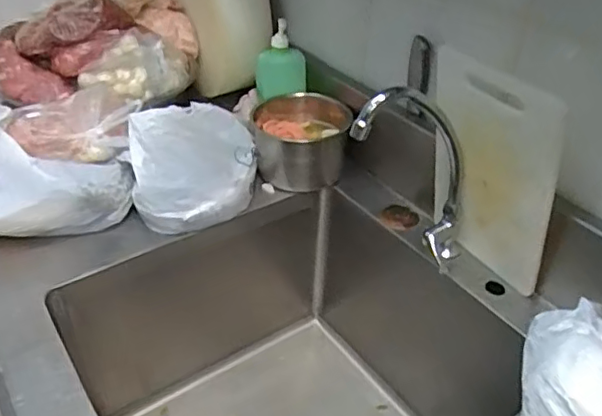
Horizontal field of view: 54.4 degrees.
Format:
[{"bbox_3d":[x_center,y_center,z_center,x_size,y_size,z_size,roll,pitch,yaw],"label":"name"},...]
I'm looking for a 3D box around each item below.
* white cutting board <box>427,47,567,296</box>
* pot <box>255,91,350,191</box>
[{"bbox_3d":[0.252,-0.041,0.799,0.026,0.330,0.192,-31,45,-23],"label":"white cutting board"},{"bbox_3d":[-0.002,-0.116,1.067,0.170,0.114,0.151,2,36,-2],"label":"pot"}]

